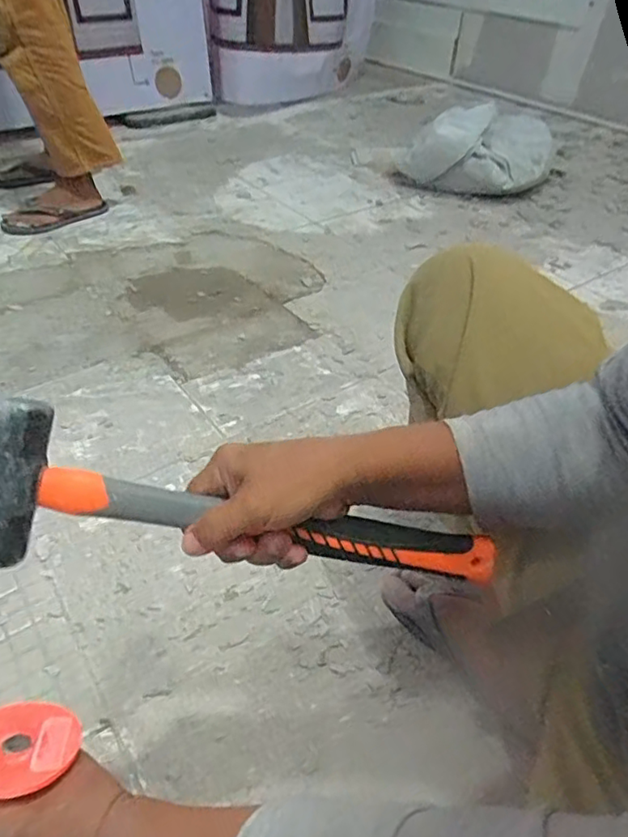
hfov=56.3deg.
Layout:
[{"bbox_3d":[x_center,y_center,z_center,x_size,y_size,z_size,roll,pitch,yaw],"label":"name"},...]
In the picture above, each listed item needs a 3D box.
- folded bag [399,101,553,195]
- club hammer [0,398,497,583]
[{"bbox_3d":[0.501,-0.781,1.733,0.459,0.208,0.186,0,42,-3],"label":"folded bag"},{"bbox_3d":[-0.044,0.053,0.414,0.346,0.101,0.044,5,2,-12],"label":"club hammer"}]

